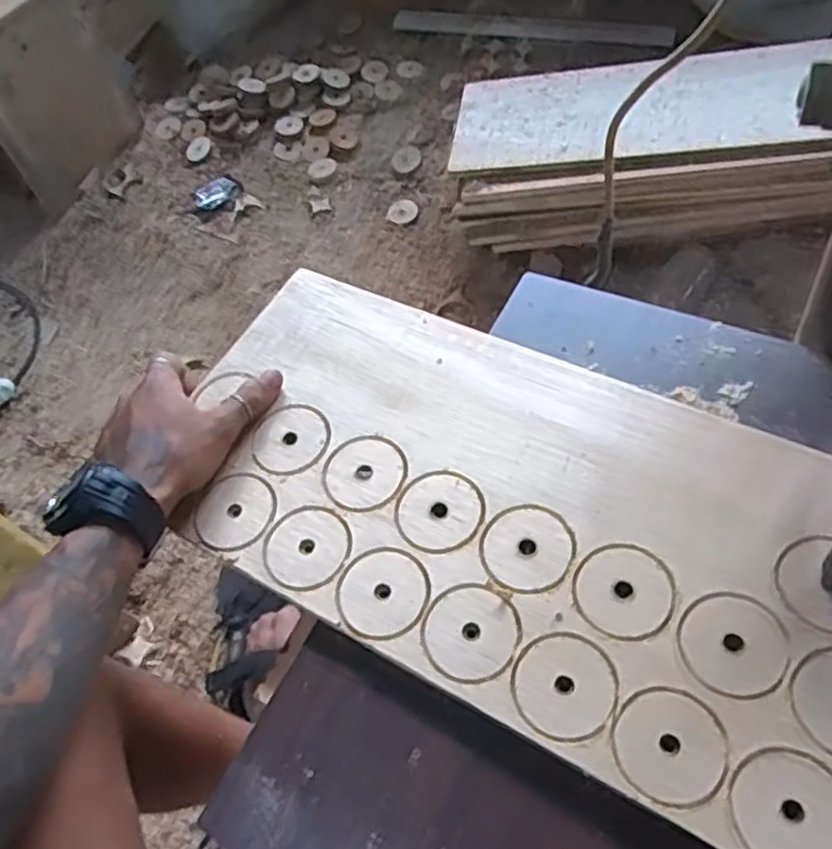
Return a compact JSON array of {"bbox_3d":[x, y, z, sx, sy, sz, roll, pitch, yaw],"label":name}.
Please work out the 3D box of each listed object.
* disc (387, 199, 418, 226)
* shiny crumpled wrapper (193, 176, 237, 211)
[{"bbox_3d":[-0.022,-0.364,1.268,0.048,0.006,0.058,29,60,19],"label":"disc"},{"bbox_3d":[-0.366,-0.420,1.340,0.062,0.008,0.081,32,61,21],"label":"shiny crumpled wrapper"}]

